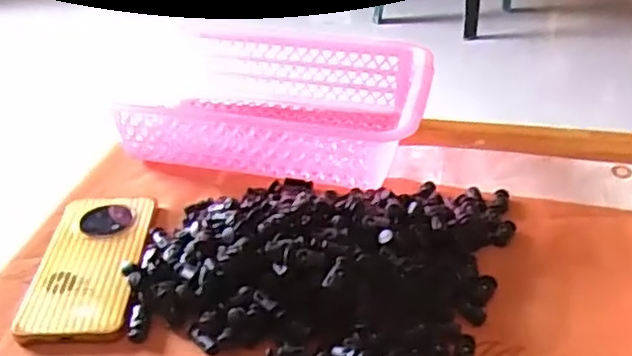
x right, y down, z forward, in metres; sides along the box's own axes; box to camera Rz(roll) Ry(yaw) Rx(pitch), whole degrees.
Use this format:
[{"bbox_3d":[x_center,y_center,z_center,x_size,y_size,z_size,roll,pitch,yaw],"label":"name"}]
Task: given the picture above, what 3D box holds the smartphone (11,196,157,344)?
[{"bbox_3d":[-0.177,0.063,0.521,0.077,0.006,0.164,-4,35,-2],"label":"smartphone"}]

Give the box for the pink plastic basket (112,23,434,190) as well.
[{"bbox_3d":[-0.024,-0.080,0.681,0.268,0.069,0.211,7,36,13],"label":"pink plastic basket"}]

